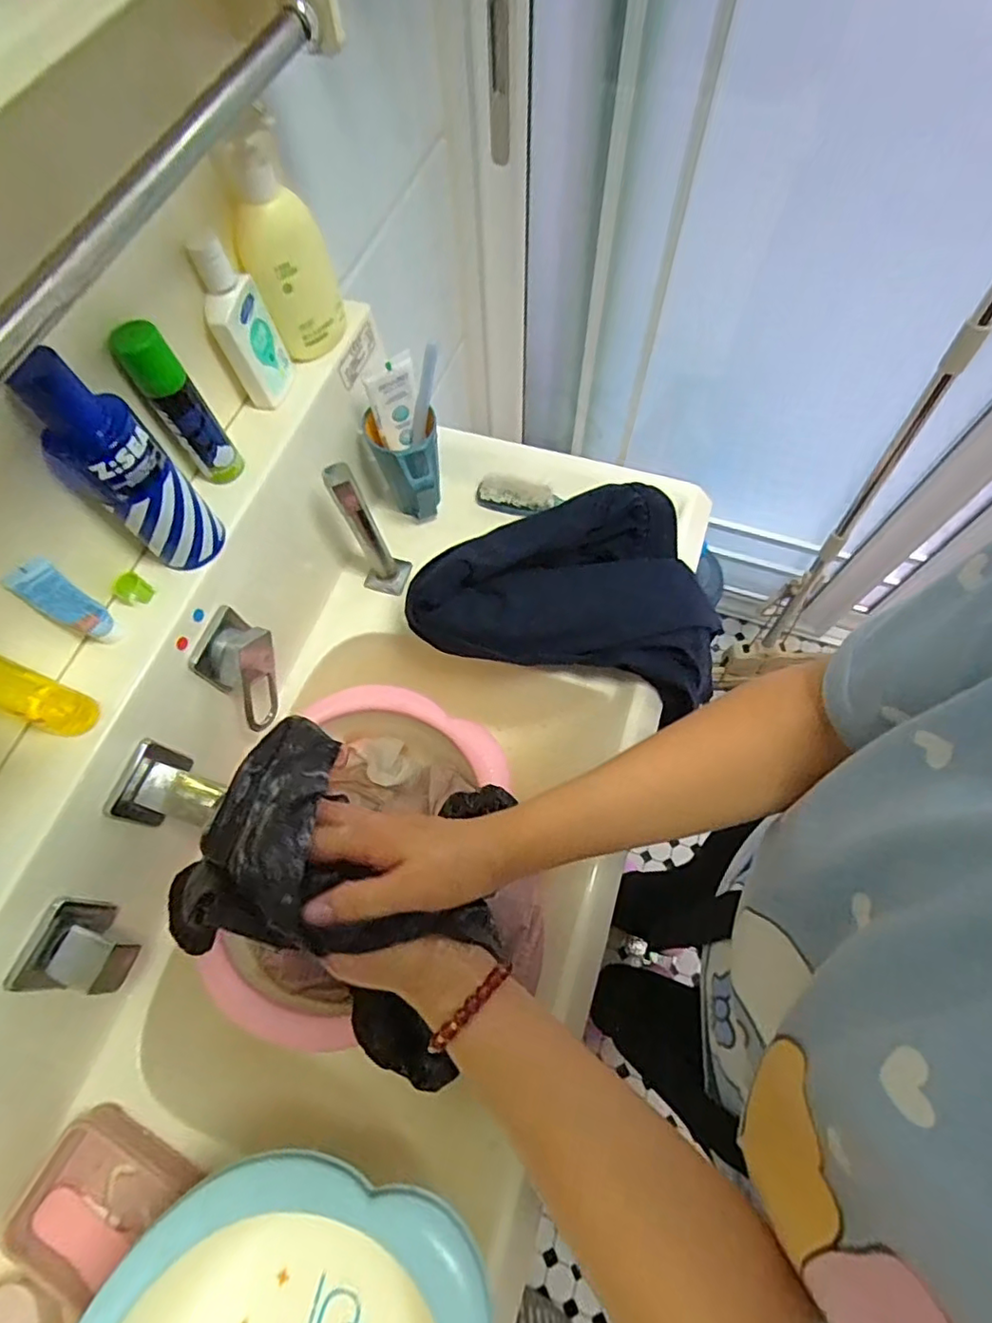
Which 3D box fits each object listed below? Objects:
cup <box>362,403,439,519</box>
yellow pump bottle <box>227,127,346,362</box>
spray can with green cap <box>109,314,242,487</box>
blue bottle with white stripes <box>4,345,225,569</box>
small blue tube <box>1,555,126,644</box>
[{"bbox_3d":[-0.089,-0.196,0.630,0.072,0.113,0.077,-1,66,1],"label":"cup"},{"bbox_3d":[-0.172,-0.331,0.487,0.070,0.146,0.035,-27,68,-10],"label":"yellow pump bottle"},{"bbox_3d":[-0.235,-0.189,0.445,0.031,0.122,0.034,-1,66,1],"label":"spray can with green cap"},{"bbox_3d":[-0.247,-0.124,0.399,0.041,0.157,0.058,40,73,17],"label":"blue bottle with white stripes"},{"bbox_3d":[-0.294,-0.038,0.411,0.020,0.091,0.026,30,70,14],"label":"small blue tube"}]

